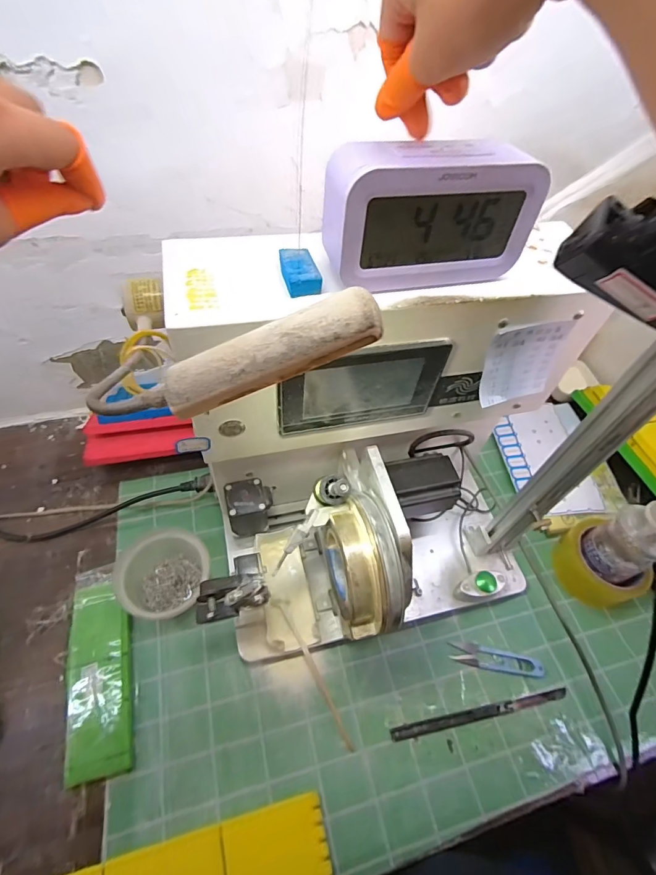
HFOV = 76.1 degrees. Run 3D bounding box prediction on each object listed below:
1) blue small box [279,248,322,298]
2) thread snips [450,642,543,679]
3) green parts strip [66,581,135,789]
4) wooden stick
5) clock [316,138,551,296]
[{"bbox_3d":[-0.020,-0.115,0.291,0.024,0.012,0.038,-7,55,-12],"label":"blue small box"},{"bbox_3d":[0.190,0.252,0.475,0.102,0.008,0.023,13,53,3],"label":"thread snips"},{"bbox_3d":[-0.235,0.241,0.432,0.059,0.017,0.178,-9,55,-13],"label":"green parts strip"},{"bbox_3d":[-0.014,0.250,0.444,0.008,0.012,0.154,-24,72,-20],"label":"wooden stick"},{"bbox_3d":[0.065,-0.147,0.279,0.148,0.078,0.043,-10,55,-14],"label":"clock"}]

